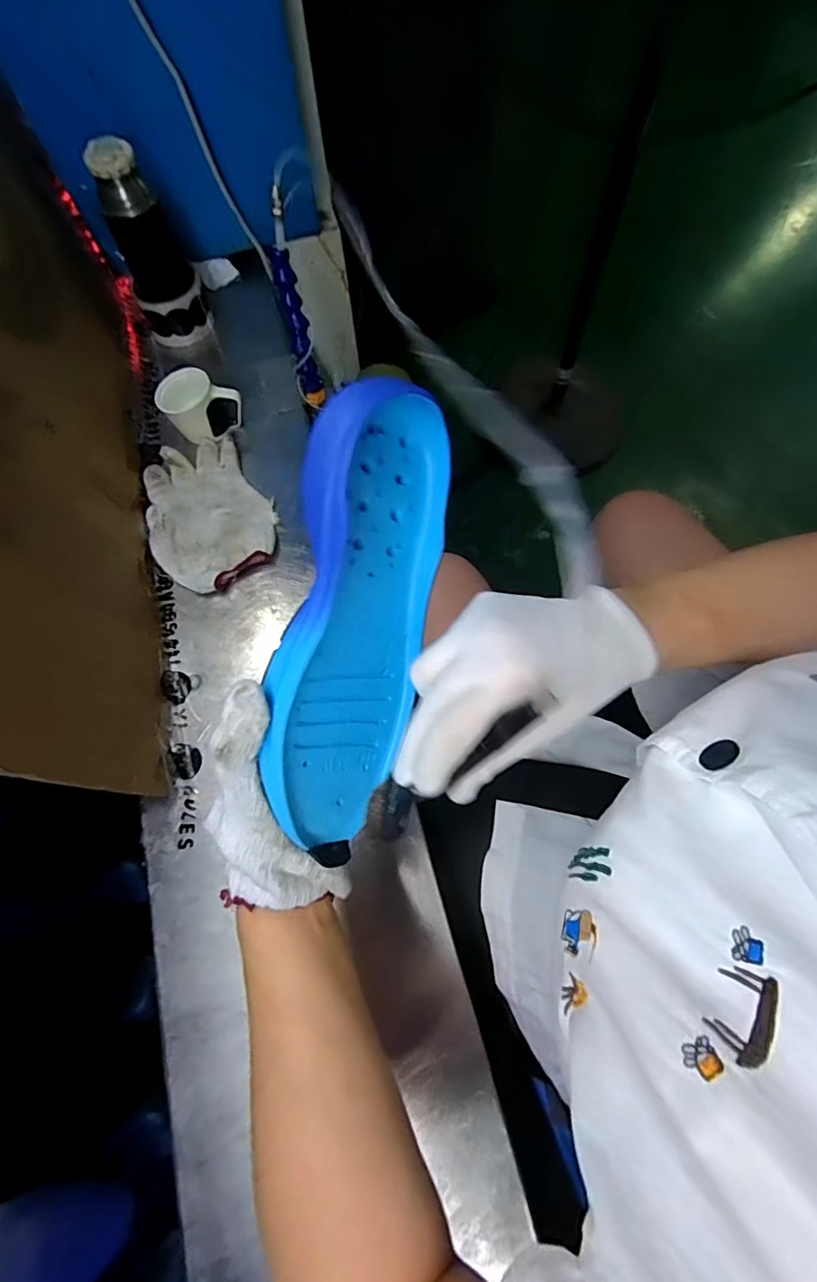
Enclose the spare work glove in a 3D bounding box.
[{"bbox_3d":[-0.226,-0.148,0.584,0.132,0.026,0.188,-24,69,-7],"label":"spare work glove"}]

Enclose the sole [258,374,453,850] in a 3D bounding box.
[{"bbox_3d":[-0.021,-0.011,0.299,0.029,0.101,0.248,14,94,47],"label":"sole"}]

